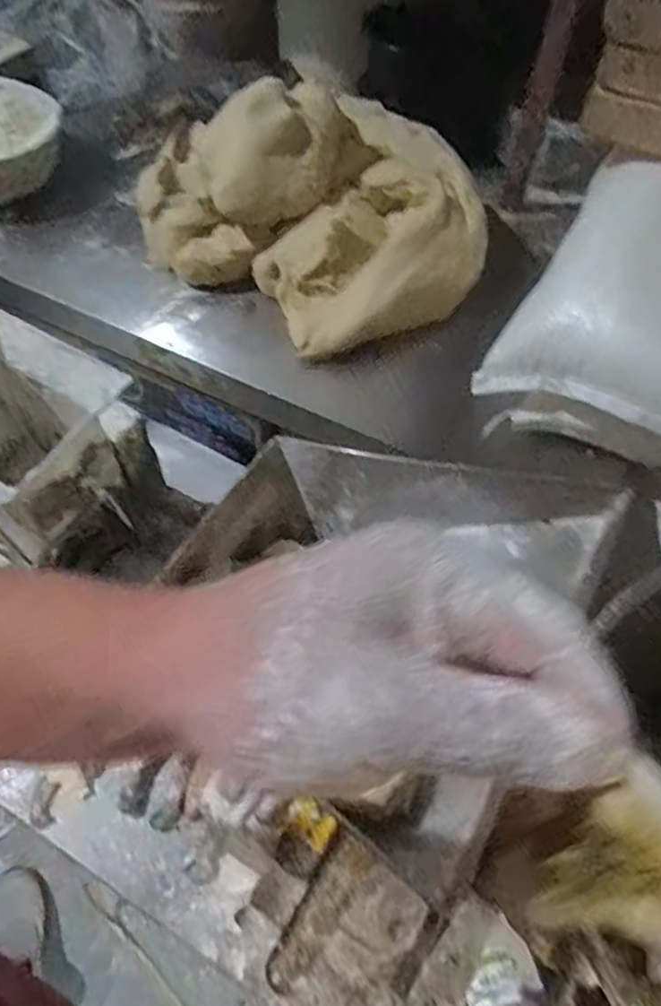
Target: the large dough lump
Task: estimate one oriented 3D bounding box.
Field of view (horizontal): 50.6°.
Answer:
[{"bbox_3d":[-0.013,-0.338,0.772,0.345,0.153,0.276,37,62,20],"label":"large dough lump"}]

